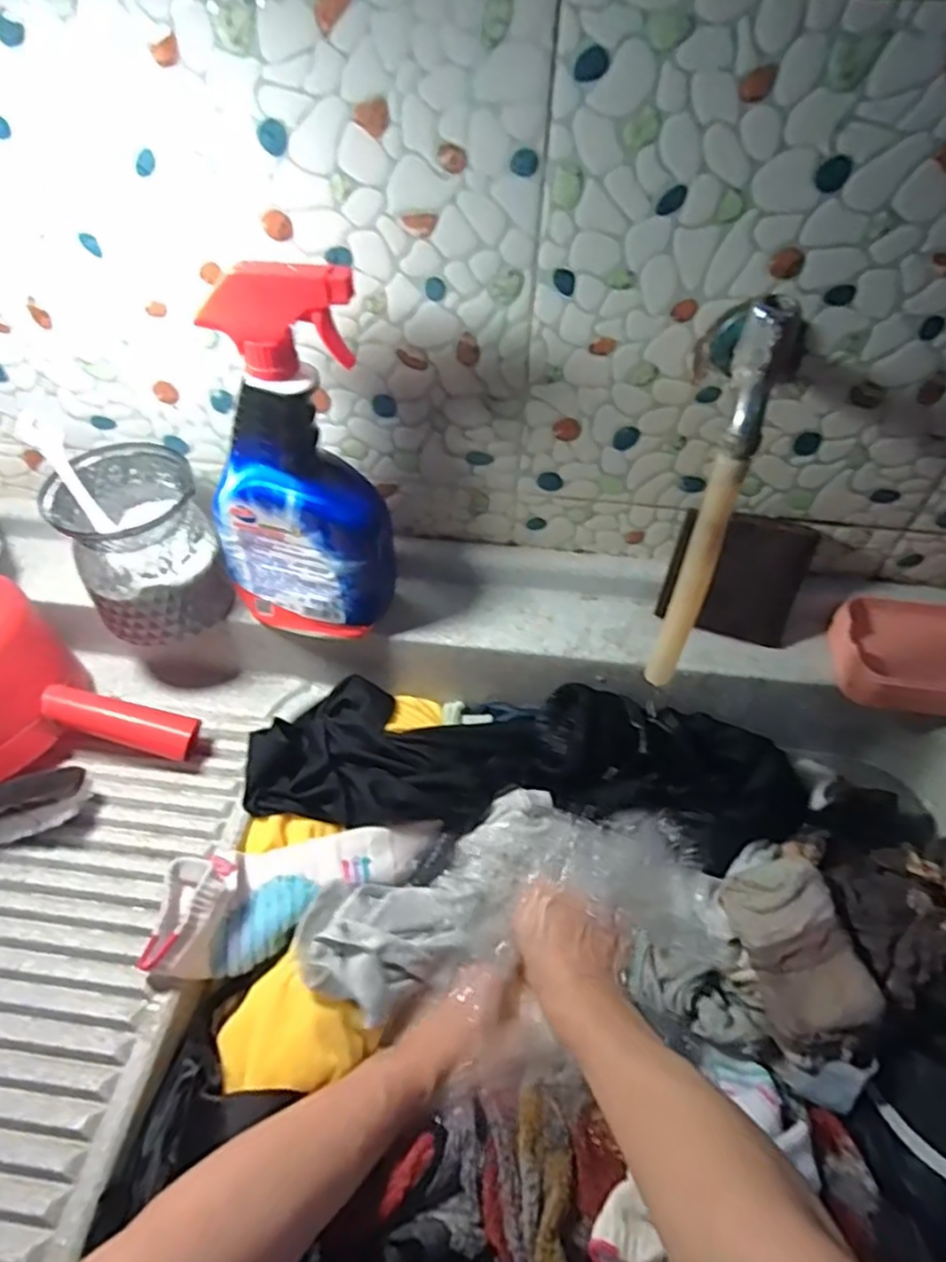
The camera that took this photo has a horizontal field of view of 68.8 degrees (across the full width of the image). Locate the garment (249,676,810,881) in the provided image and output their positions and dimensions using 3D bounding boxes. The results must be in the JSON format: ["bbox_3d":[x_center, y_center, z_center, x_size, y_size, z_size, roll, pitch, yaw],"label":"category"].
[{"bbox_3d":[0.046,0.101,0.543,0.427,0.054,0.123,7,50,4],"label":"garment"}]

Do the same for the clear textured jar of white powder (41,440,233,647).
[{"bbox_3d":[-0.254,-0.065,0.538,0.097,0.116,0.106,1,50,-1],"label":"clear textured jar of white powder"}]

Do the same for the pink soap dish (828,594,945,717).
[{"bbox_3d":[0.348,0.018,0.535,0.131,0.034,0.094,9,51,6],"label":"pink soap dish"}]

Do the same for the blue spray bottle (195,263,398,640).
[{"bbox_3d":[-0.122,-0.113,0.484,0.125,0.278,0.065,9,44,6],"label":"blue spray bottle"}]

